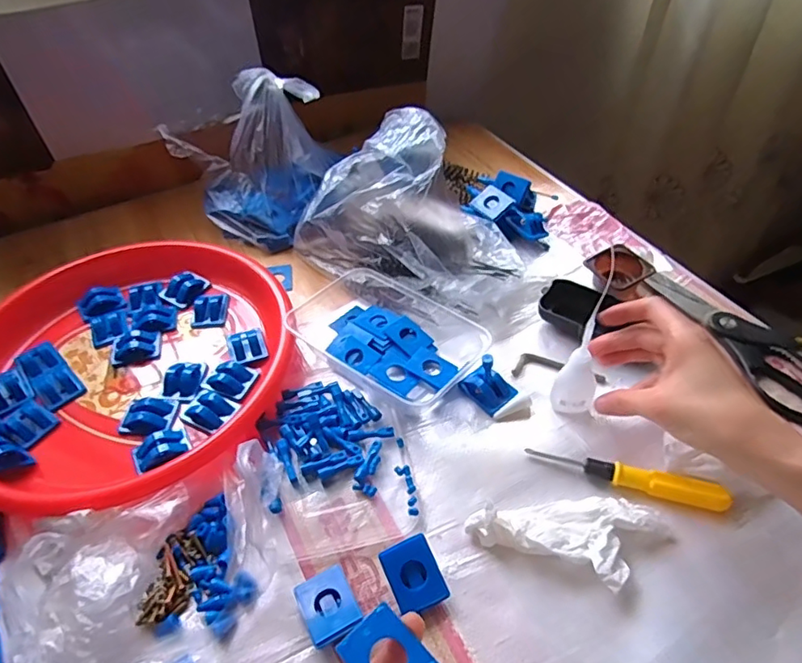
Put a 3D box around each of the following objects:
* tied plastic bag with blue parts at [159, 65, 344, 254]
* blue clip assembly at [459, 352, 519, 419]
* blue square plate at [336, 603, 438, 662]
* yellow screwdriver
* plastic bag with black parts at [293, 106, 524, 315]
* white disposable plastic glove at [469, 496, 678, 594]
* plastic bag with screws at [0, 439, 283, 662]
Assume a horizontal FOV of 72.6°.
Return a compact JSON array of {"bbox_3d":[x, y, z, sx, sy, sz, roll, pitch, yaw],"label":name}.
[{"bbox_3d":[-0.162,-0.206,0.623,0.155,0.150,0.155,-32,53,-25],"label":"tied plastic bag with blue parts"},{"bbox_3d":[0.076,0.038,0.461,0.041,0.040,0.033,33,57,29],"label":"blue clip assembly"},{"bbox_3d":[-0.006,0.152,0.255,0.031,0.005,0.041,-30,55,-36],"label":"blue square plate"},{"bbox_3d":[0.167,0.110,0.408,0.140,0.015,0.019,10,48,12],"label":"yellow screwdriver"},{"bbox_3d":[0.010,-0.129,0.554,0.233,0.126,0.135,21,51,21],"label":"plastic bag with black parts"},{"bbox_3d":[0.118,0.145,0.374,0.136,0.024,0.059,-4,47,-1],"label":"white disposable plastic glove"},{"bbox_3d":[-0.172,0.154,0.359,0.191,0.052,0.135,-17,48,-13],"label":"plastic bag with screws"}]

